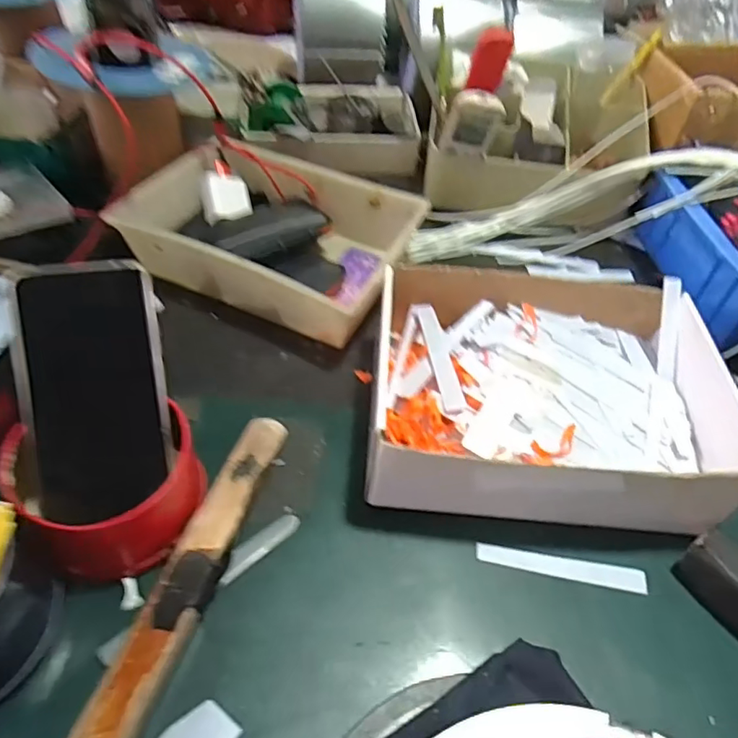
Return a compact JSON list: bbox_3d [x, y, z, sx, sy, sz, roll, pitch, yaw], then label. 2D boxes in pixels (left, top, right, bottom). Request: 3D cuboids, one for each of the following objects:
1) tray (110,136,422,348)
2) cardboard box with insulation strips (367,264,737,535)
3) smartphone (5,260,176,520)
[{"bbox_3d":[-0.088,-0.127,0.521,0.252,0.059,0.165,24,52,14],"label":"tray"},{"bbox_3d":[0.125,0.013,0.406,0.246,0.073,0.197,6,50,-1],"label":"cardboard box with insulation strips"},{"bbox_3d":[-0.165,0.013,0.335,0.081,0.007,0.151,-4,93,-11],"label":"smartphone"}]

